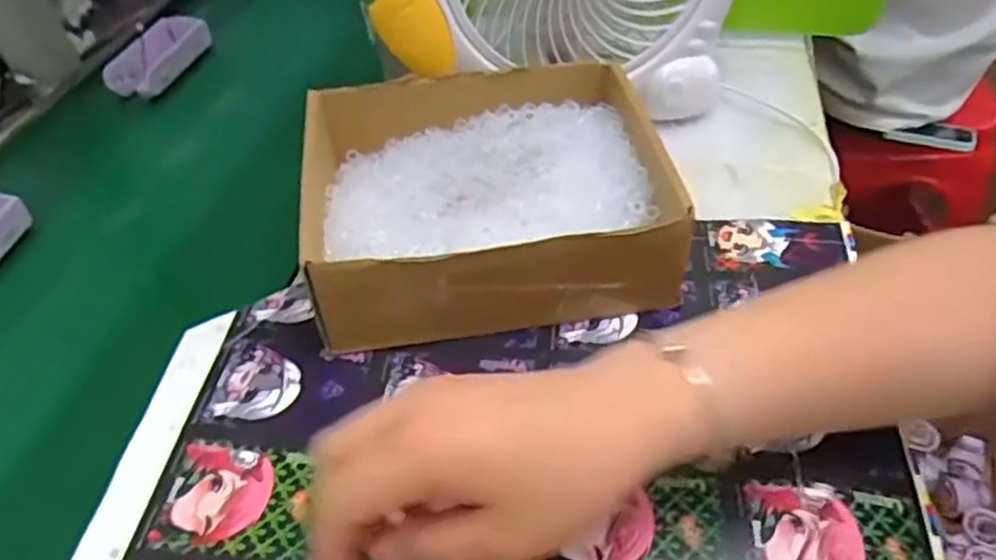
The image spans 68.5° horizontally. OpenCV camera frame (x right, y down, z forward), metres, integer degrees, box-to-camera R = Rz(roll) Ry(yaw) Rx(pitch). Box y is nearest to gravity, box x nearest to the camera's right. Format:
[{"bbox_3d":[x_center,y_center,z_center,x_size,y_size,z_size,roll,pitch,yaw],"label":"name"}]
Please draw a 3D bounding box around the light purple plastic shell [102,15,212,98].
[{"bbox_3d":[-0.307,-0.207,0.666,0.043,0.029,0.111,7,44,10],"label":"light purple plastic shell"}]

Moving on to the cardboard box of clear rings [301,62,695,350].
[{"bbox_3d":[-0.008,-0.053,0.454,0.200,0.069,0.170,-9,46,-5],"label":"cardboard box of clear rings"}]

